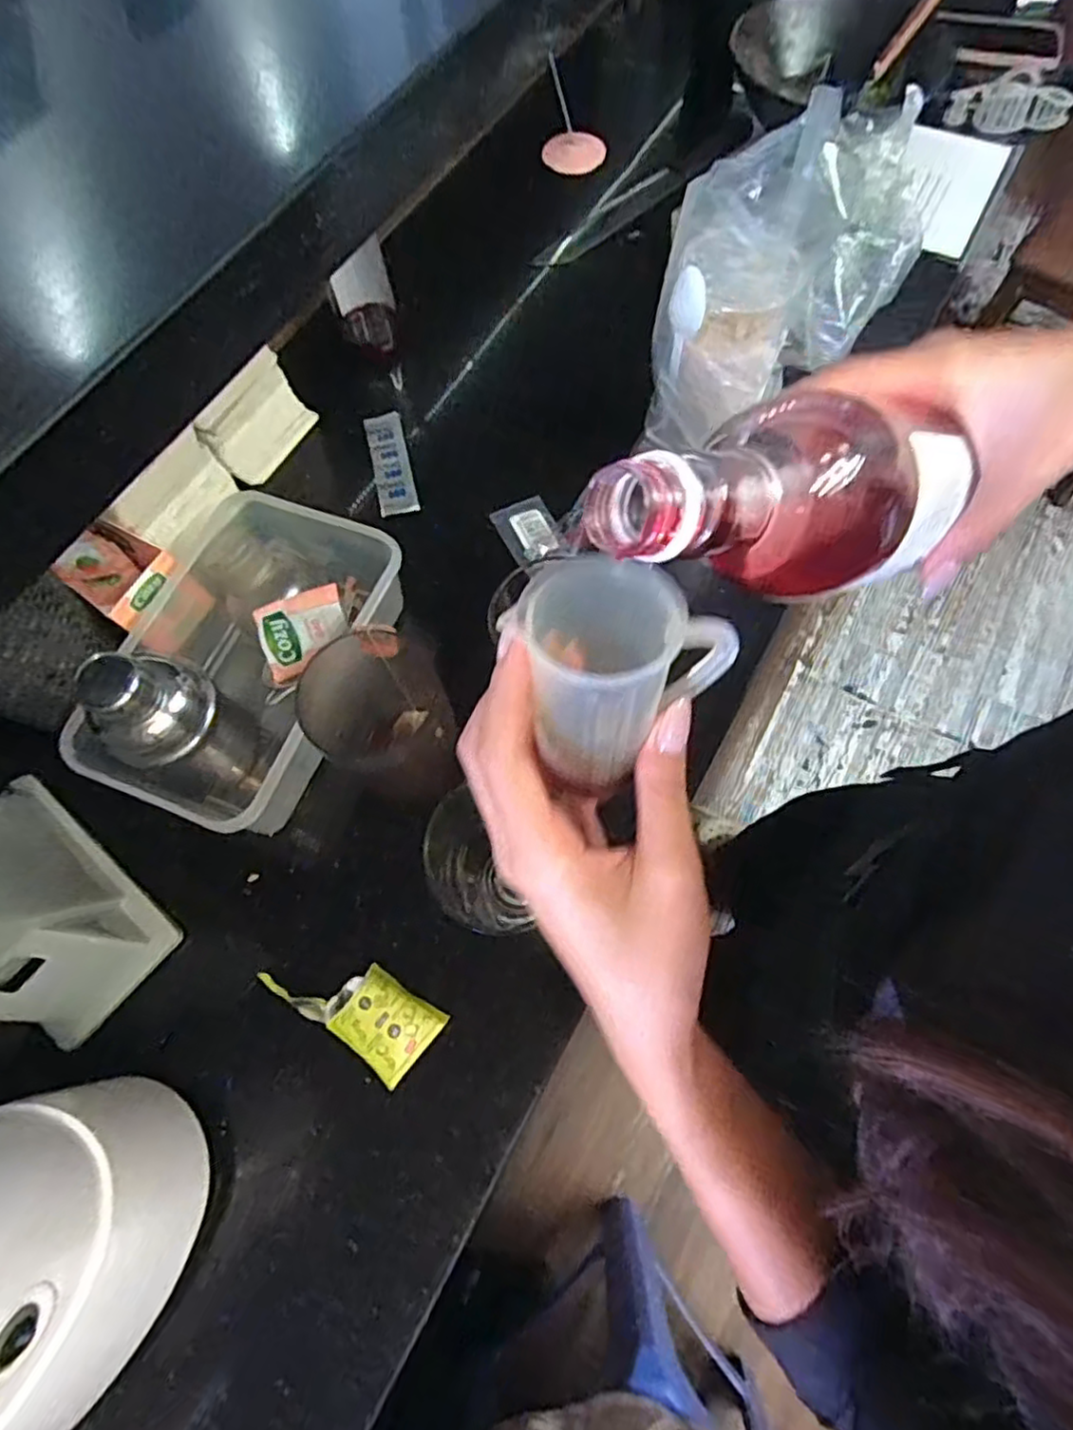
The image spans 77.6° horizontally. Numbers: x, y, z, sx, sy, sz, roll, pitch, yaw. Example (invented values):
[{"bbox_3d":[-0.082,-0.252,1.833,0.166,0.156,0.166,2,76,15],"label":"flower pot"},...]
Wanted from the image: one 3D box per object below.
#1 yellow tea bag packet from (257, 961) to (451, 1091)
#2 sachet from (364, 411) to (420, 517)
[{"bbox_3d":[-0.121,0.197,0.459,0.110,0.026,0.055,38,73,6],"label":"yellow tea bag packet"},{"bbox_3d":[-0.142,-0.246,0.648,0.038,0.012,0.118,-13,68,-3],"label":"sachet"}]

